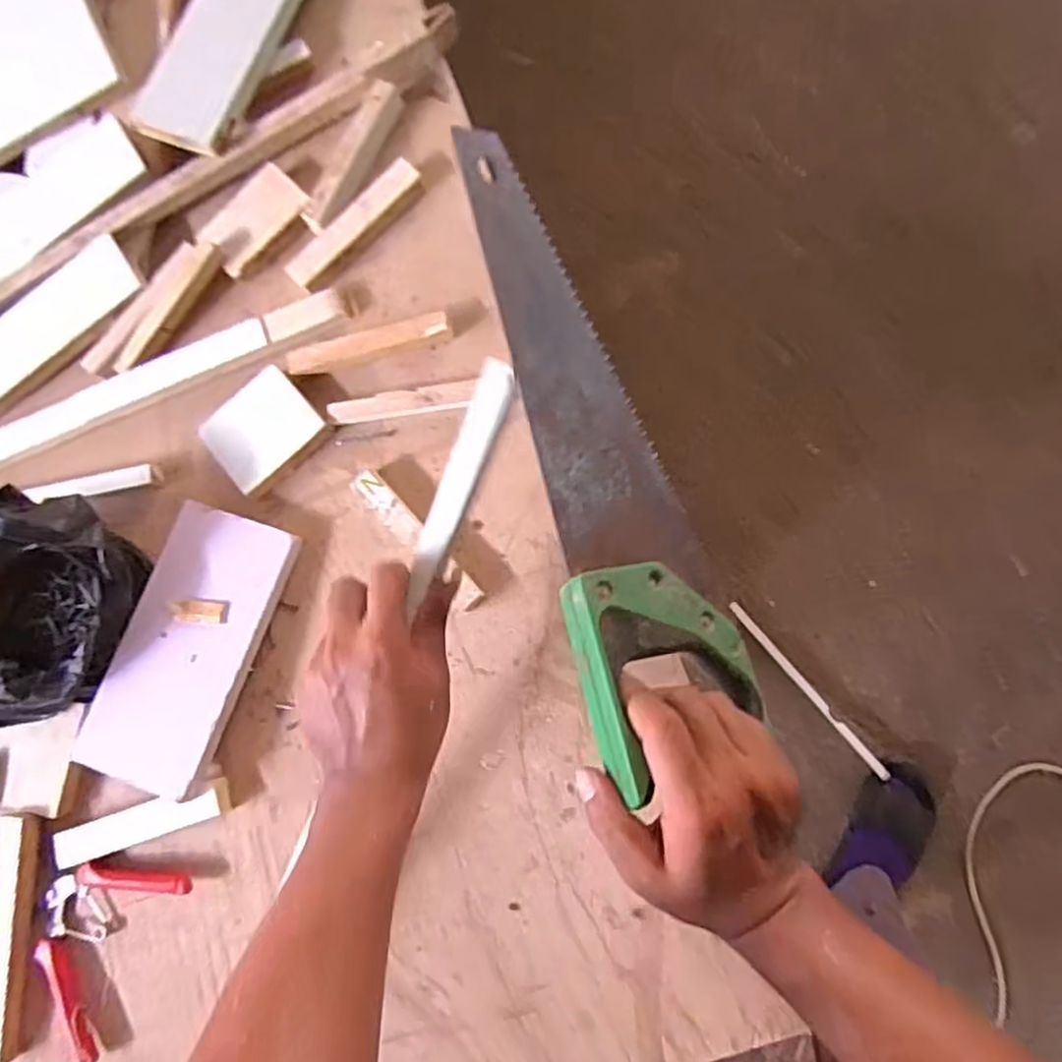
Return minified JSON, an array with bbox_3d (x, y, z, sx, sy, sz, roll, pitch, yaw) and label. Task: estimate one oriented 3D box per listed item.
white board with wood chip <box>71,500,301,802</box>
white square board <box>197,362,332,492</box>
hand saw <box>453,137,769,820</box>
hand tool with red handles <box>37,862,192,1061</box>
[{"bbox_3d":[-0.276,0.094,0.567,0.102,0.030,0.221,20,85,7],"label":"white board with wood chip"},{"bbox_3d":[-0.228,-0.086,0.596,0.088,0.016,0.076,-42,77,0],"label":"white square board"},{"bbox_3d":[0.038,-0.060,0.429,0.116,0.026,0.395,-9,76,-34],"label":"hand saw"},{"bbox_3d":[-0.347,0.324,0.552,0.098,0.011,0.158,28,86,12],"label":"hand tool with red handles"}]

